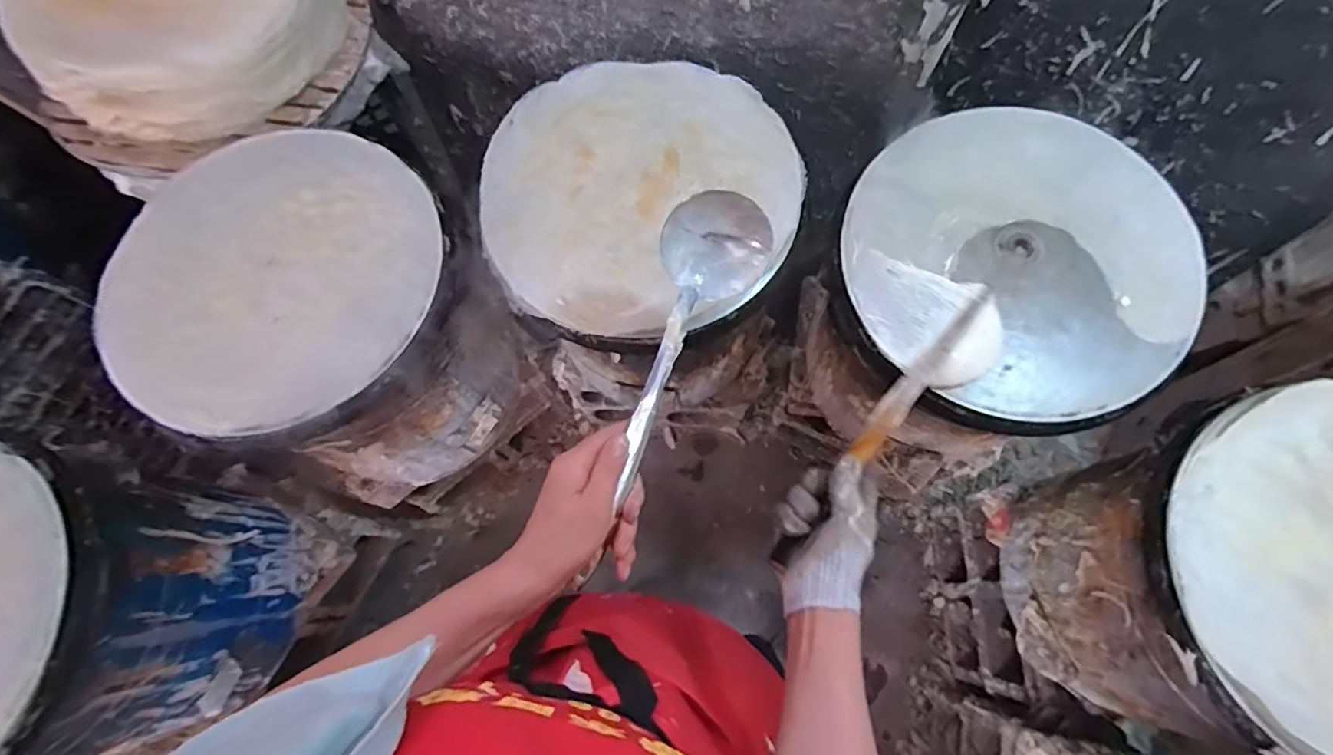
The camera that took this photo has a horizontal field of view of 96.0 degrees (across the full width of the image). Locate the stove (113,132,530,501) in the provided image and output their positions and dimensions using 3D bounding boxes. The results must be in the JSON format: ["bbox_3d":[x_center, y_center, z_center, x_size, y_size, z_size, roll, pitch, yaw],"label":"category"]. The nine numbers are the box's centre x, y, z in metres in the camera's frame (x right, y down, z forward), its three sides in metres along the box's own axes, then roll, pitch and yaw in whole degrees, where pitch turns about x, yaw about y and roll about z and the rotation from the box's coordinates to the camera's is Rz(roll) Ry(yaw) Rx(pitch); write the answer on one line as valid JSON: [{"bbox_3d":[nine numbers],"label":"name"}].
[{"bbox_3d":[-0.431,-0.060,0.868,0.342,0.441,0.364,0,73,1],"label":"stove"}]

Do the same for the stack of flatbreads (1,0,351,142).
[{"bbox_3d":[-0.629,-0.489,0.802,0.303,0.169,0.378,21,74,8],"label":"stack of flatbreads"}]

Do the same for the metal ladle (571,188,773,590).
[{"bbox_3d":[-0.004,-0.003,0.506,0.087,0.064,0.333,22,76,8],"label":"metal ladle"}]

